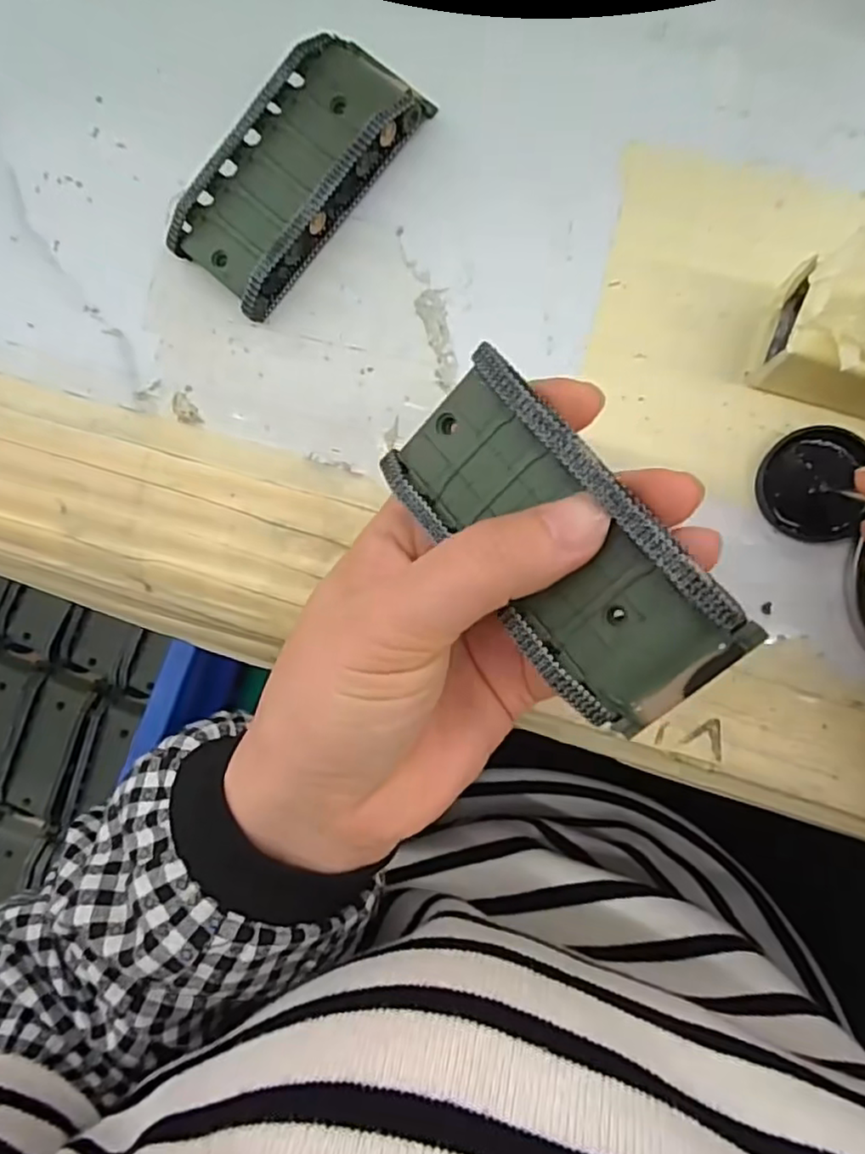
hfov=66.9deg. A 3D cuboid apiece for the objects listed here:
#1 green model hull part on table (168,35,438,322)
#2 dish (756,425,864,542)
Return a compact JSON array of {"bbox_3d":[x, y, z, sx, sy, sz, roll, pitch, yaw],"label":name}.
[{"bbox_3d":[-0.049,-0.143,0.230,0.045,0.019,0.093,43,94,7],"label":"green model hull part on table"},{"bbox_3d":[0.121,-0.030,0.209,0.031,0.007,0.035,6,89,8],"label":"dish"}]

